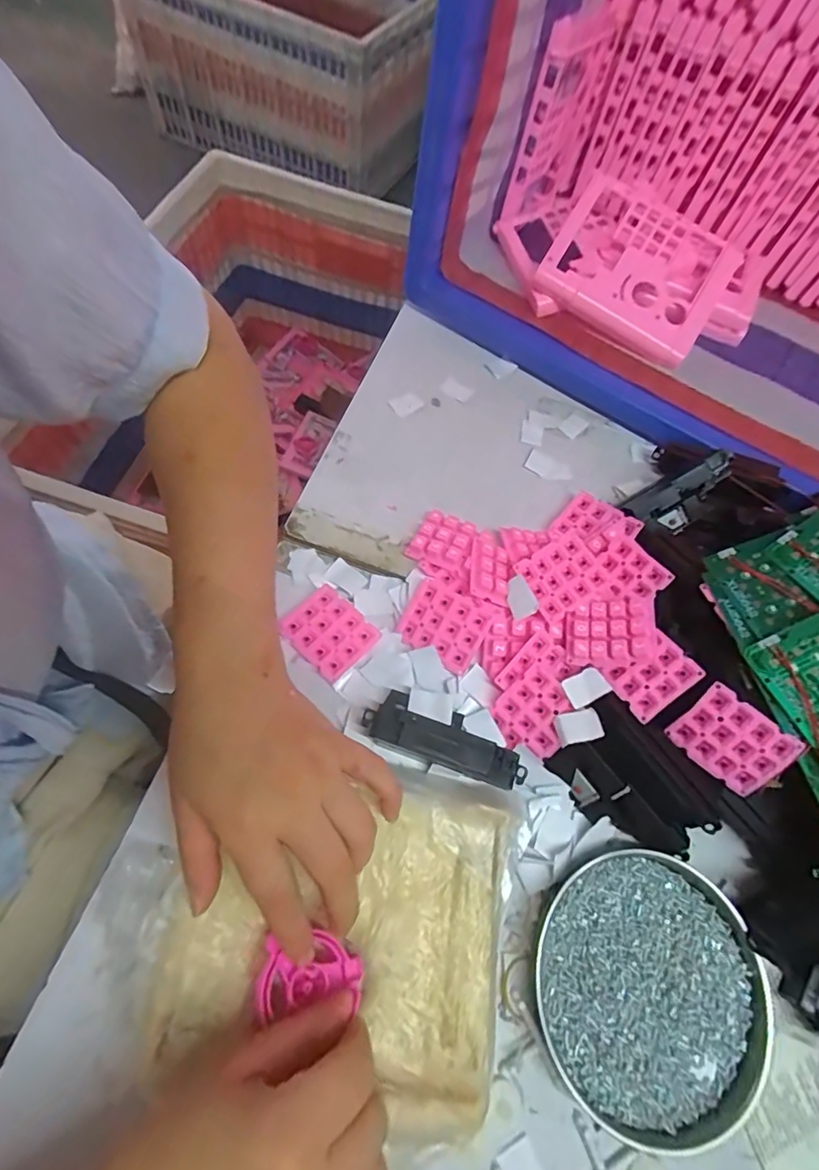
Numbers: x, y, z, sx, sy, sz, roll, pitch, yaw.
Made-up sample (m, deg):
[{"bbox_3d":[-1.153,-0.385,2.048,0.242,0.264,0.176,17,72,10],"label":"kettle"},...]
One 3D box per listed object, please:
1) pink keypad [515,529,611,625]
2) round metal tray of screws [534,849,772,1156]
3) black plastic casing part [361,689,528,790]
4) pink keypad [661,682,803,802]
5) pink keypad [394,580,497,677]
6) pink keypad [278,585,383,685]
[{"bbox_3d":[0.112,-0.007,0.375,0.058,0.006,0.048,-34,78,-12],"label":"pink keypad"},{"bbox_3d":[0.143,0.235,0.296,0.132,0.016,0.134,21,65,3],"label":"round metal tray of screws"},{"bbox_3d":[0.023,0.102,0.331,0.108,0.028,0.033,24,65,4],"label":"black plastic casing part"},{"bbox_3d":[0.203,0.099,0.319,0.059,0.004,0.049,40,113,16],"label":"pink keypad"},{"bbox_3d":[0.025,0.030,0.374,0.060,0.006,0.050,28,90,11],"label":"pink keypad"},{"bbox_3d":[-0.058,0.035,0.370,0.059,0.006,0.050,42,68,12],"label":"pink keypad"}]

